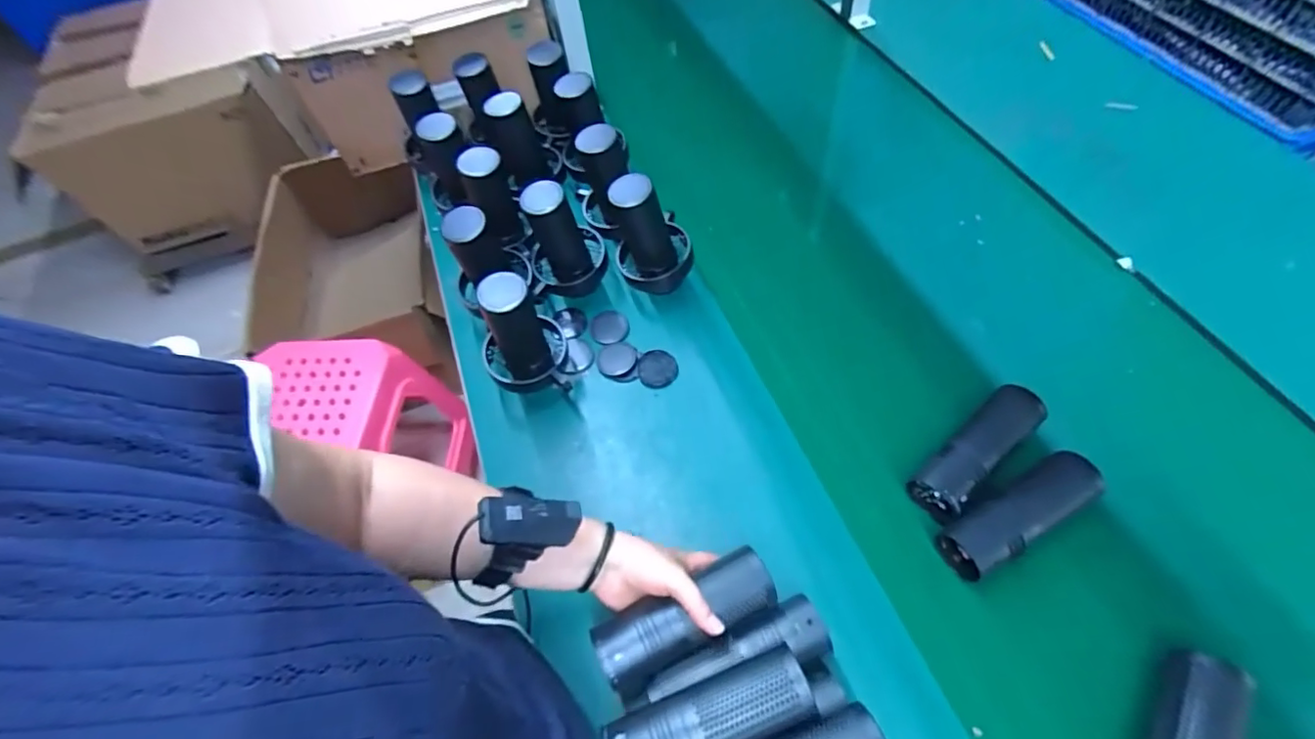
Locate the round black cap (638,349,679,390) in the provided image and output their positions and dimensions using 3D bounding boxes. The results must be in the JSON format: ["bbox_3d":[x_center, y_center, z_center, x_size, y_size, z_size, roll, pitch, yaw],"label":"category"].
[{"bbox_3d":[0.000,-0.001,0.697,0.048,0.005,0.051,-3,58,5],"label":"round black cap"}]

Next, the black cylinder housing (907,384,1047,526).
[{"bbox_3d":[0.337,0.084,0.588,0.167,0.047,0.054,-37,62,-16],"label":"black cylinder housing"}]

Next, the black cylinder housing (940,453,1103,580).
[{"bbox_3d":[0.356,0.138,0.545,0.174,0.045,0.051,-29,60,-11],"label":"black cylinder housing"}]

